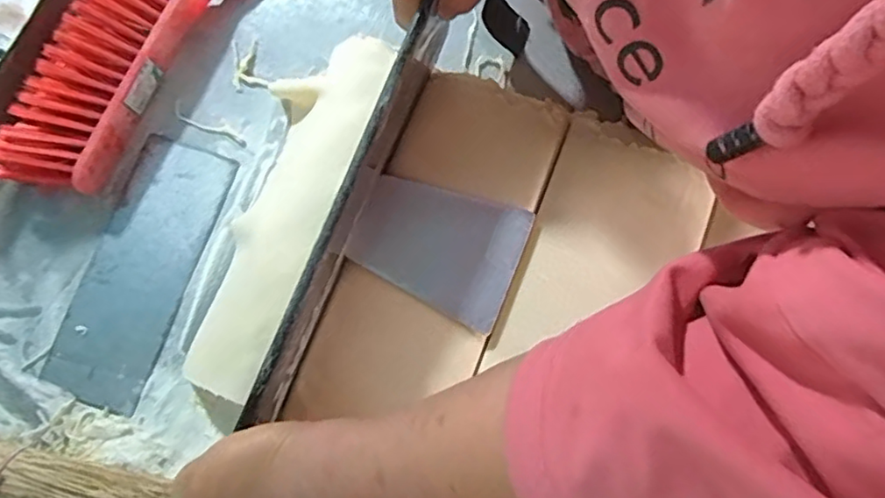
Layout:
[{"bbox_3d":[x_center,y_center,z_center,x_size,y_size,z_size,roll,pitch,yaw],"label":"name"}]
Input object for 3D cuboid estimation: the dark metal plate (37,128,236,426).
[{"bbox_3d":[-0.220,0.014,0.442,0.073,0.006,0.194,18,78,4],"label":"dark metal plate"}]

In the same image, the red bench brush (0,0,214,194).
[{"bbox_3d":[-0.221,-0.178,0.457,0.080,0.039,0.306,29,79,6],"label":"red bench brush"}]

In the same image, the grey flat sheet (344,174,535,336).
[{"bbox_3d":[-0.004,-0.004,0.396,0.104,0.007,0.079,23,80,6],"label":"grey flat sheet"}]

